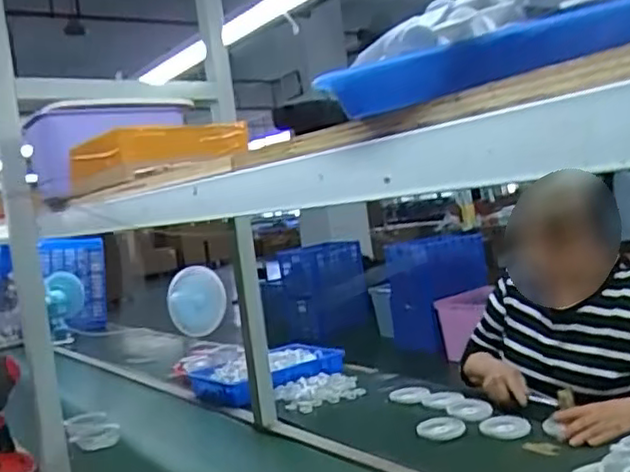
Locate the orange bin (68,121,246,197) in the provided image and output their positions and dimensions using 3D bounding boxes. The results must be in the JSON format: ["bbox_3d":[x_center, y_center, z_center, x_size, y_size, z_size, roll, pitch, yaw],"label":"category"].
[{"bbox_3d":[-0.227,-0.108,0.964,0.194,0.069,0.221,-9,3,-34],"label":"orange bin"}]

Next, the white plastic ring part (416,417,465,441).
[{"bbox_3d":[0.247,0.369,1.294,0.082,0.015,0.081,-9,4,-44],"label":"white plastic ring part"}]

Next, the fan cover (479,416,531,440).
[{"bbox_3d":[0.356,0.358,1.260,0.088,0.020,0.088,-6,3,11],"label":"fan cover"}]

